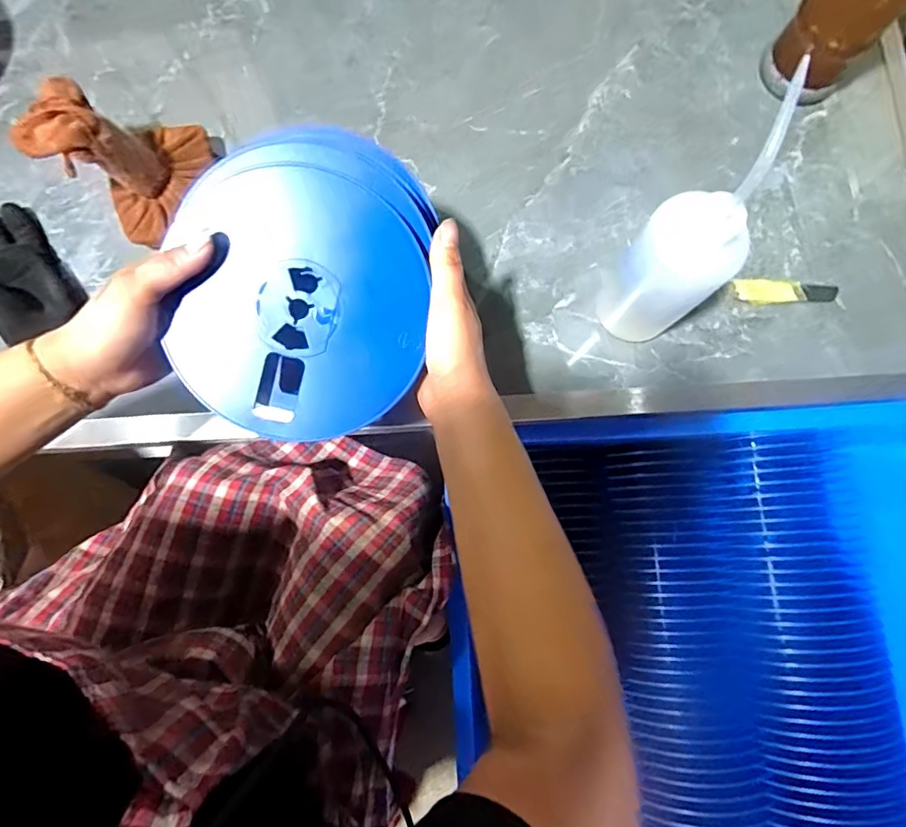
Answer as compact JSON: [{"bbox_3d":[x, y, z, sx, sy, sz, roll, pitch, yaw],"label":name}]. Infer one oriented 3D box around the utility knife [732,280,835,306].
[{"bbox_3d":[0.323,-0.116,0.483,0.102,0.008,0.022,1,80,0],"label":"utility knife"}]

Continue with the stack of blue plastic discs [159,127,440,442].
[{"bbox_3d":[-0.100,-0.082,0.343,0.156,0.045,0.189,4,102,-10],"label":"stack of blue plastic discs"}]

